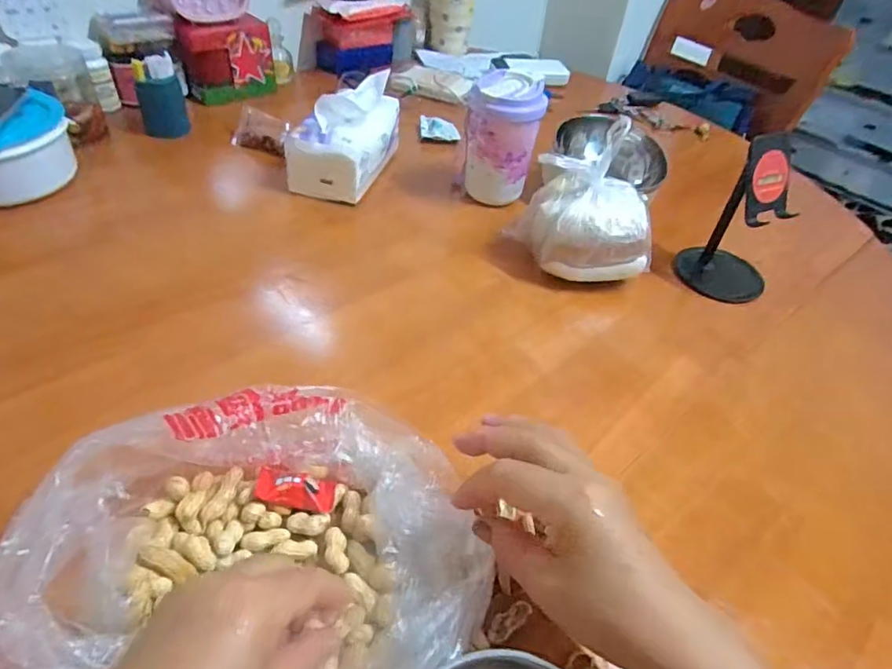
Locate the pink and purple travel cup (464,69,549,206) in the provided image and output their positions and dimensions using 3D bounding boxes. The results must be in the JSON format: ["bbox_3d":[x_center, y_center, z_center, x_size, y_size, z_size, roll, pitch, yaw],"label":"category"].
[{"bbox_3d":[0.063,-0.224,0.640,0.087,0.145,0.075,7,45,1],"label":"pink and purple travel cup"}]

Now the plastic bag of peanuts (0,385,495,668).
[{"bbox_3d":[-0.104,0.126,0.304,0.232,0.084,0.202,-19,50,-23],"label":"plastic bag of peanuts"}]

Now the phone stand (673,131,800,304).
[{"bbox_3d":[0.308,-0.113,0.555,0.091,0.136,0.082,30,50,22],"label":"phone stand"}]

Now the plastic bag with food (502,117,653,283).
[{"bbox_3d":[0.139,-0.122,0.555,0.129,0.120,0.109,0,45,-6],"label":"plastic bag with food"}]

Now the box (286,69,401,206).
[{"bbox_3d":[-0.121,-0.246,0.664,0.088,0.098,0.158,15,46,9],"label":"box"}]

